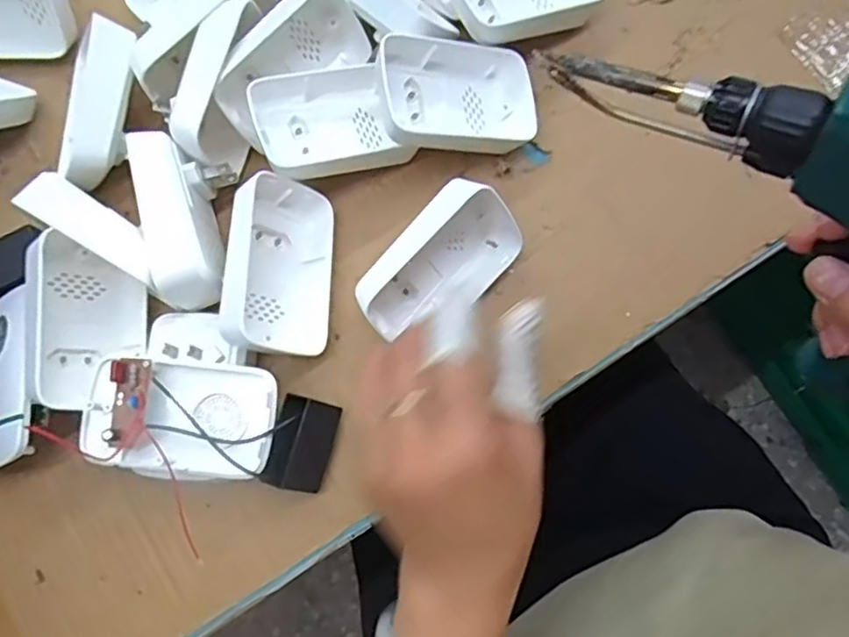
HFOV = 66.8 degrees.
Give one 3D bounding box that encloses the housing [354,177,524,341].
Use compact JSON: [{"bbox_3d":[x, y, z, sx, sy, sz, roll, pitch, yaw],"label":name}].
[{"bbox_3d":[0.009,-0.031,0.352,0.098,0.042,0.050,-43,82,-7],"label":"housing"}]

